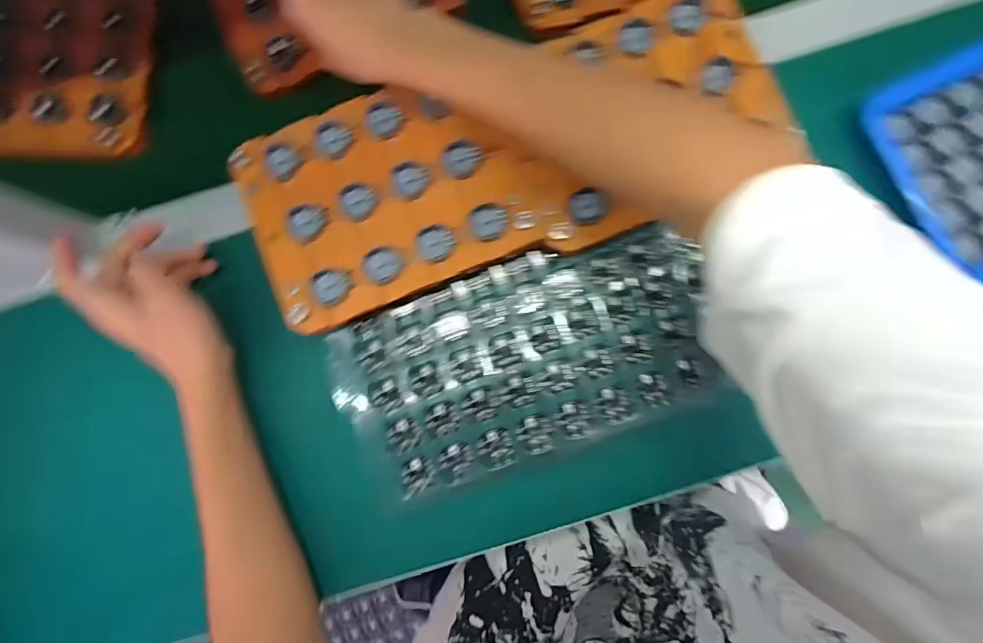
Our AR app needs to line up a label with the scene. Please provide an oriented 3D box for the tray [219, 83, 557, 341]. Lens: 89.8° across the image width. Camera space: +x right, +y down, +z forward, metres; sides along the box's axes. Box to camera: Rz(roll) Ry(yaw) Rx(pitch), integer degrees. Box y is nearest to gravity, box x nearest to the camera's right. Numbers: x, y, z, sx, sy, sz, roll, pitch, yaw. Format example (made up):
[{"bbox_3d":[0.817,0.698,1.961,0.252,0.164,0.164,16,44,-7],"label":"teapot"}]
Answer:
[{"bbox_3d":[-0.075,-0.092,0.352,0.195,0.017,0.146,-23,87,-1],"label":"tray"}]

